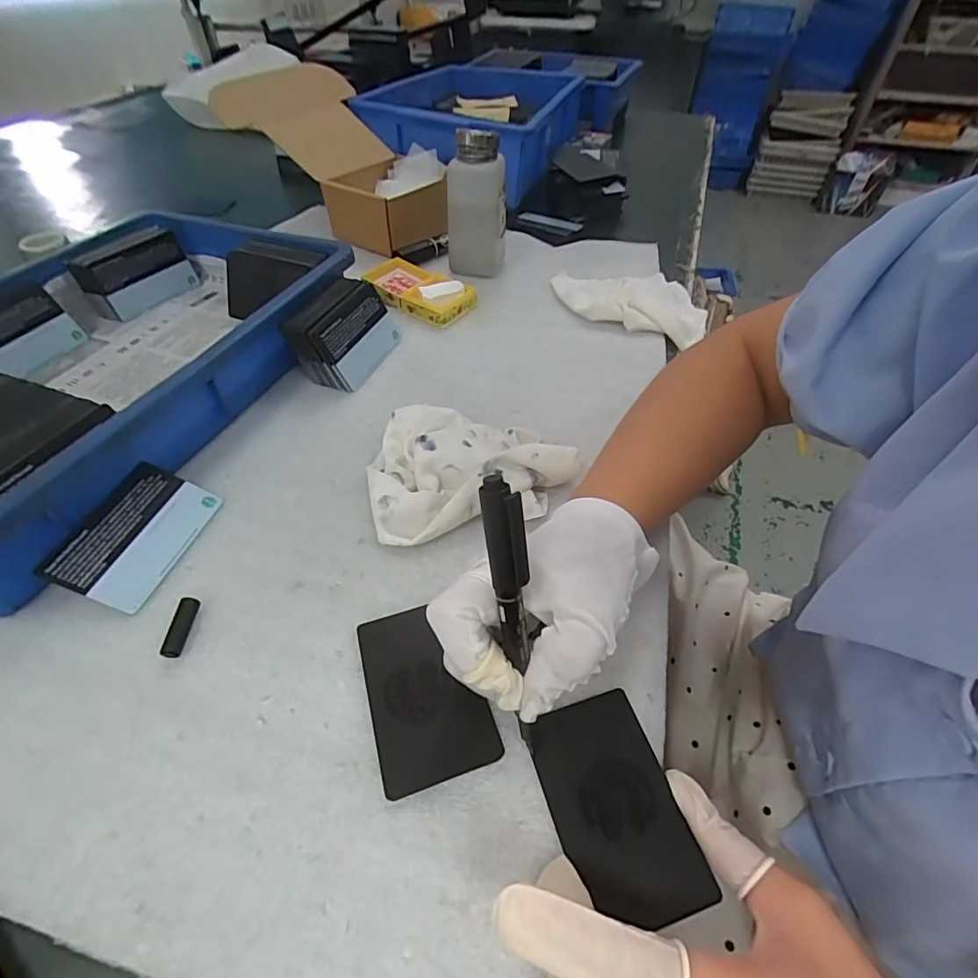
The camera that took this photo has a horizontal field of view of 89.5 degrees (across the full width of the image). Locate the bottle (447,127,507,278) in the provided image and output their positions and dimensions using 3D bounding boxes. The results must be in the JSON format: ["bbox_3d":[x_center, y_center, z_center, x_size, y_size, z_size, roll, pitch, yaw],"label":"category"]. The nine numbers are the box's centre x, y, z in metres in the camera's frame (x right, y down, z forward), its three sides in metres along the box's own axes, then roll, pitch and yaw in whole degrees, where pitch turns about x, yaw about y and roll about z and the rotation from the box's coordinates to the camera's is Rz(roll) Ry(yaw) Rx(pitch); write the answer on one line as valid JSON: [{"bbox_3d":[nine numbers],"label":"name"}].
[{"bbox_3d":[-0.011,-0.283,0.493,0.057,0.119,0.042,5,49,4],"label":"bottle"}]

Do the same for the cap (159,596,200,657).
[{"bbox_3d":[-0.163,0.073,0.262,0.010,0.010,0.031,0,48,-1],"label":"cap"}]

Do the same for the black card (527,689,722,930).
[{"bbox_3d":[0.054,0.136,0.215,0.052,0.008,0.084,-12,51,-13],"label":"black card"}]

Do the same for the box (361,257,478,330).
[{"bbox_3d":[-0.072,-0.199,0.490,0.114,0.024,0.059,29,54,23],"label":"box"}]

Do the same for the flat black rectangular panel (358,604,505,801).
[{"bbox_3d":[-0.032,0.098,0.245,0.054,0.004,0.085,-16,52,-10],"label":"flat black rectangular panel"}]

